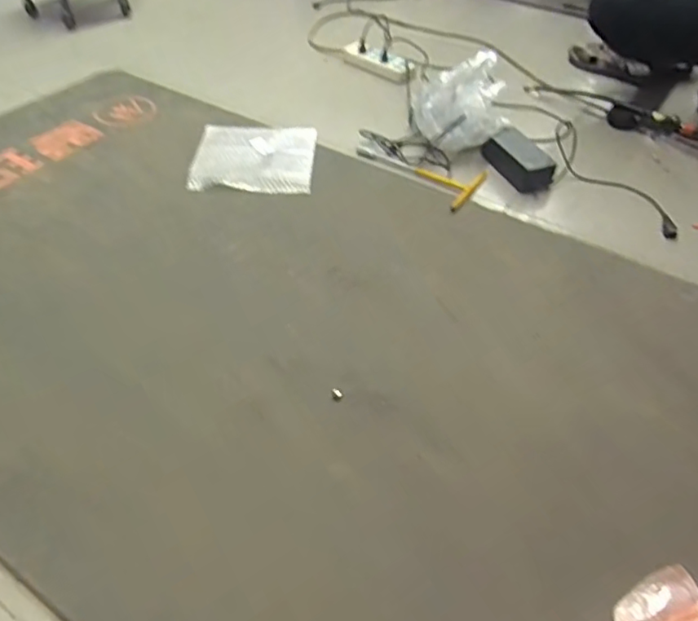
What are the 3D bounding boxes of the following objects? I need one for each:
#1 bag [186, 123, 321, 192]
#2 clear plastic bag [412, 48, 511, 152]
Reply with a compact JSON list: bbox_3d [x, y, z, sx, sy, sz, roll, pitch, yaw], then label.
[{"bbox_3d":[-0.225,-0.374,1.354,0.280,0.027,0.308,0,46,-3],"label":"bag"},{"bbox_3d":[0.277,-0.514,1.375,0.212,0.175,0.180,-23,49,-24],"label":"clear plastic bag"}]

